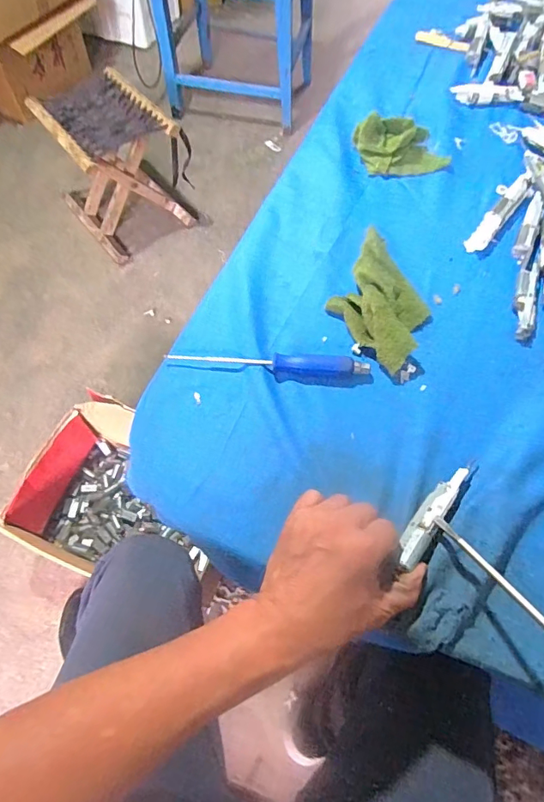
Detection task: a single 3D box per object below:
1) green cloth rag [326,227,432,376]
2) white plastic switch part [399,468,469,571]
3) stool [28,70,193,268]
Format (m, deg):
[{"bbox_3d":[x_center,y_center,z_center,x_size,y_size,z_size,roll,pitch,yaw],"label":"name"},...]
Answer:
[{"bbox_3d":[0.114,-0.107,0.483,0.093,0.038,0.149,25,65,12],"label":"green cloth rag"},{"bbox_3d":[0.128,0.088,0.380,0.019,0.009,0.100,36,62,17],"label":"white plastic switch part"},{"bbox_3d":[-0.426,-0.645,1.324,0.292,0.312,0.315,-37,68,-16],"label":"stool"}]

